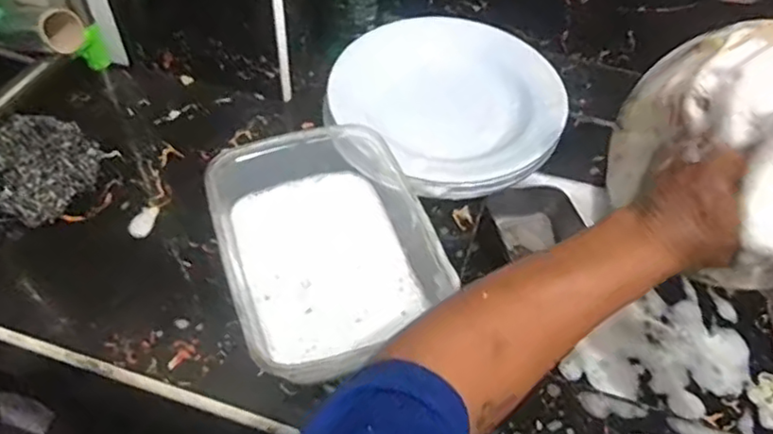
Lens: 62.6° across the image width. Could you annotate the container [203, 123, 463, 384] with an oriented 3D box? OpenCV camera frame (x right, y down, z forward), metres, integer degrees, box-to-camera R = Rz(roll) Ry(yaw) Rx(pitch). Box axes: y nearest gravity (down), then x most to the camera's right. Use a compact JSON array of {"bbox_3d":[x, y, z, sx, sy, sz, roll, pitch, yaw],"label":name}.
[{"bbox_3d":[-0.056,0.031,0.577,0.171,0.087,0.229,-15,55,-15],"label":"container"}]

